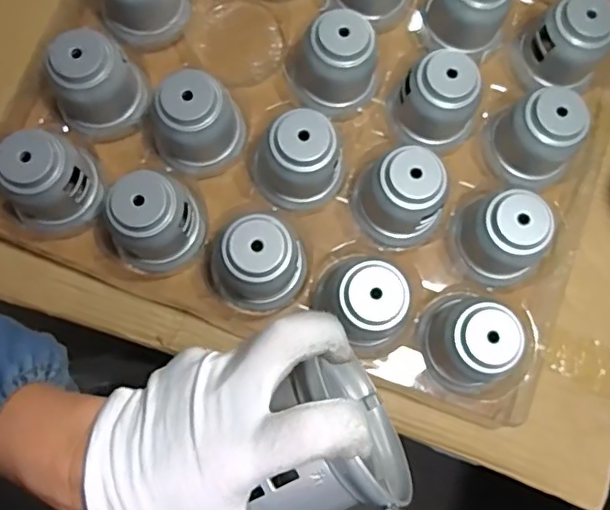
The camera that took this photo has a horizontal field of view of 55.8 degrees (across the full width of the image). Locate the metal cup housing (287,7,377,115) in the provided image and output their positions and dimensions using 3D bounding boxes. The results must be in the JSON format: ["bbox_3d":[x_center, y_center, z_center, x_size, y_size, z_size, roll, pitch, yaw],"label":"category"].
[{"bbox_3d":[0.031,-0.190,0.566,0.082,0.079,0.082,-18,80,-5],"label":"metal cup housing"}]

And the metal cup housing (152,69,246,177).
[{"bbox_3d":[-0.102,-0.125,0.549,0.088,0.083,0.076,-26,81,-6],"label":"metal cup housing"}]

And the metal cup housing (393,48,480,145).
[{"bbox_3d":[0.125,-0.151,0.562,0.065,0.079,0.064,0,79,-1],"label":"metal cup housing"}]

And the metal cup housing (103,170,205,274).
[{"bbox_3d":[-0.138,-0.027,0.528,0.074,0.086,0.079,0,79,-1],"label":"metal cup housing"}]

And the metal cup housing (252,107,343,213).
[{"bbox_3d":[-0.007,-0.091,0.546,0.083,0.082,0.079,-23,80,-6],"label":"metal cup housing"}]

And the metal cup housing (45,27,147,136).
[{"bbox_3d":[-0.201,-0.164,0.554,0.087,0.083,0.073,-33,81,-7],"label":"metal cup housing"}]

